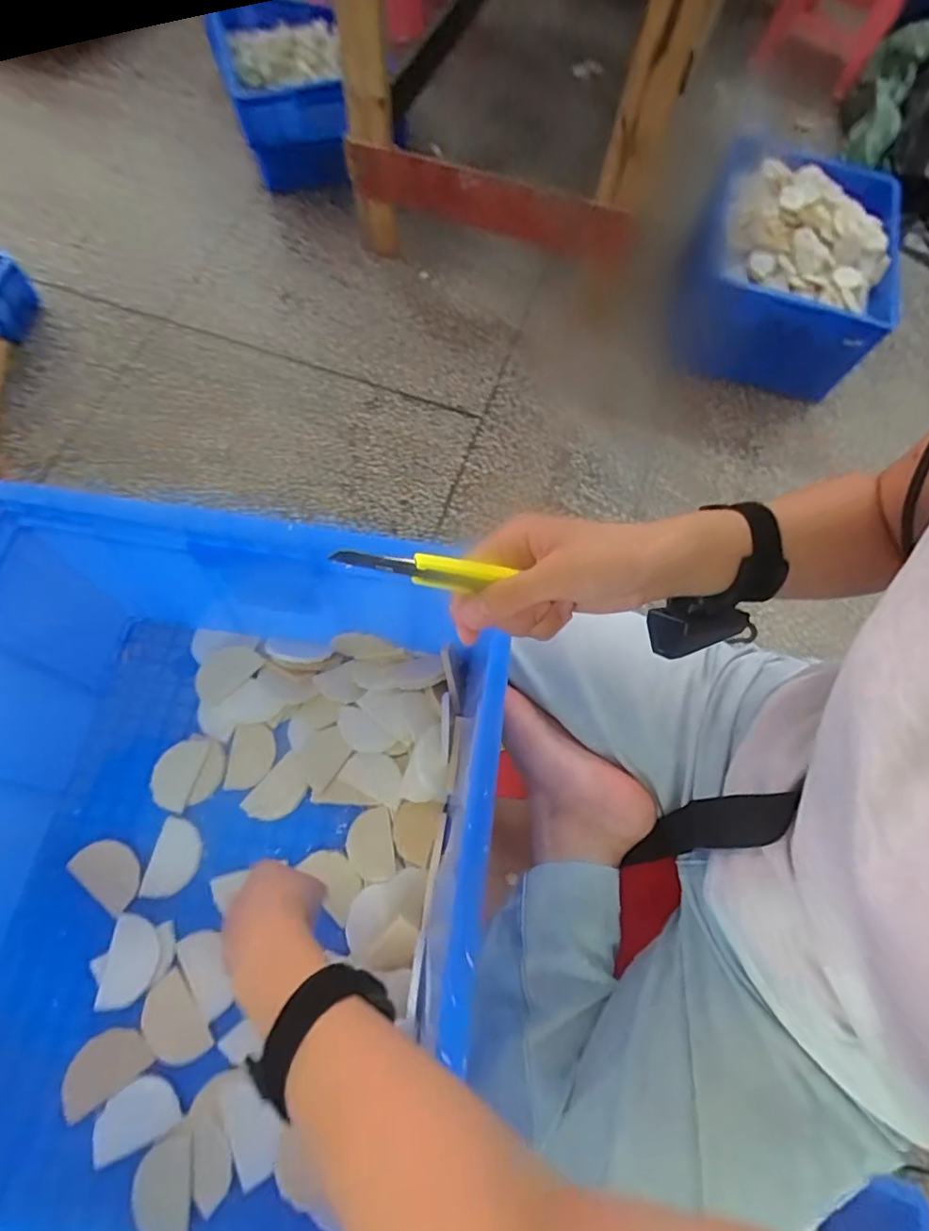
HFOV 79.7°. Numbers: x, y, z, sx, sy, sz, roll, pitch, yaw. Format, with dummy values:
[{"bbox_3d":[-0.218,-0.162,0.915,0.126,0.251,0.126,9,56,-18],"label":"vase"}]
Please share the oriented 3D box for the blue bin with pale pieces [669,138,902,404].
[{"bbox_3d":[0.779,-0.857,1.384,0.437,0.310,0.530,19,68,5],"label":"blue bin with pale pieces"}]

